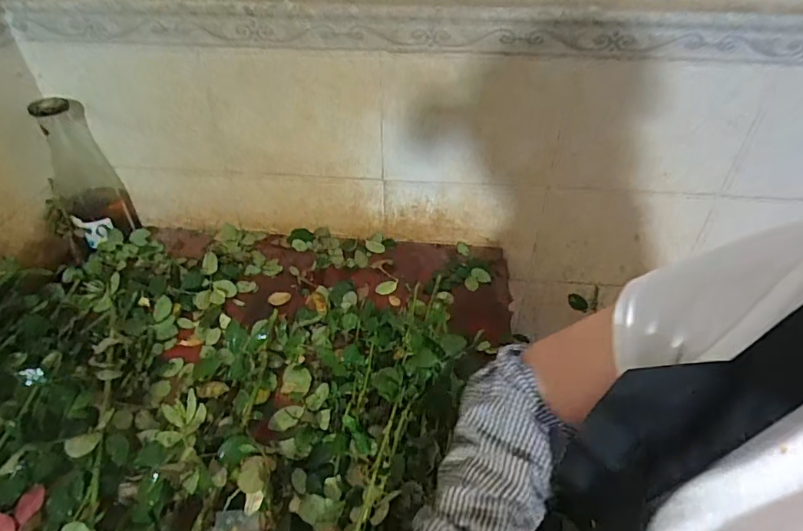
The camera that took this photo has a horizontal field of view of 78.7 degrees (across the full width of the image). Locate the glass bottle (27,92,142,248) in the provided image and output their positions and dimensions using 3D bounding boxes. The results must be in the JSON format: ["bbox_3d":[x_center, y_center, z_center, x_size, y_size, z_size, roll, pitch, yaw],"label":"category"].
[{"bbox_3d":[-0.638,-0.178,0.988,0.115,0.310,0.092,-17,42,-20],"label":"glass bottle"}]

